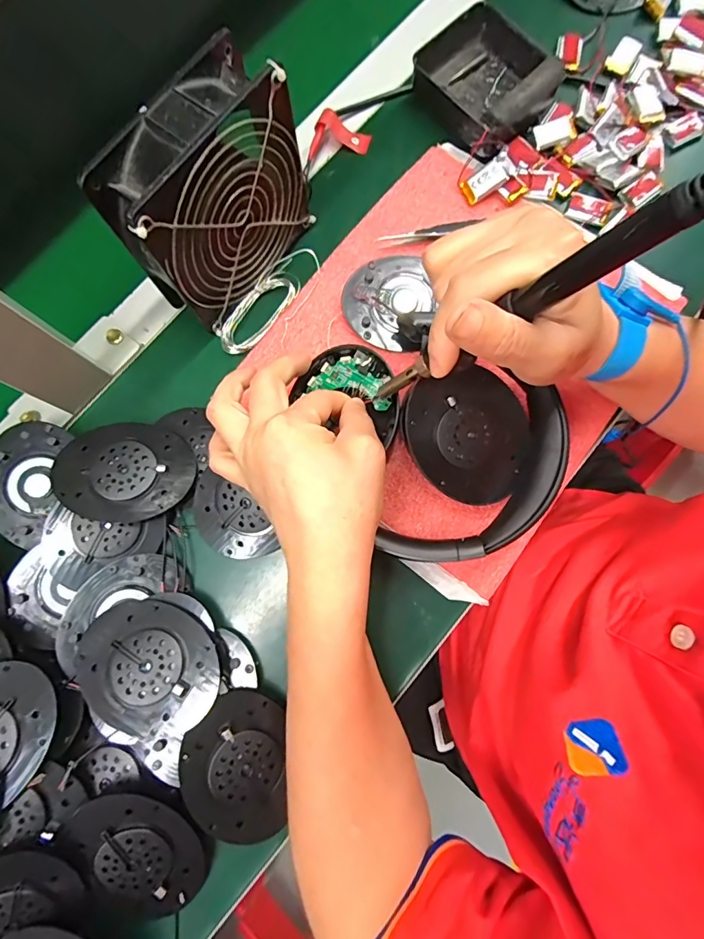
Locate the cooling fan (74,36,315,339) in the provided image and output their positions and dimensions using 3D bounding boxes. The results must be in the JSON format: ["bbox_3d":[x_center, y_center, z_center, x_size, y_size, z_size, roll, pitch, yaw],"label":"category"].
[{"bbox_3d":[-0.087,-0.166,0.284,0.048,0.112,0.125,35,81,8],"label":"cooling fan"}]

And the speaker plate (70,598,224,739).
[{"bbox_3d":[-0.123,0.118,0.272,0.088,0.010,0.069,27,70,7],"label":"speaker plate"}]

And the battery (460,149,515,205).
[{"bbox_3d":[0.101,-0.218,0.337,0.036,0.008,0.017,-33,80,19],"label":"battery"}]

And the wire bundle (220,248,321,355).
[{"bbox_3d":[-0.062,-0.125,0.331,0.030,0.017,0.092,38,81,7],"label":"wire bundle"}]

